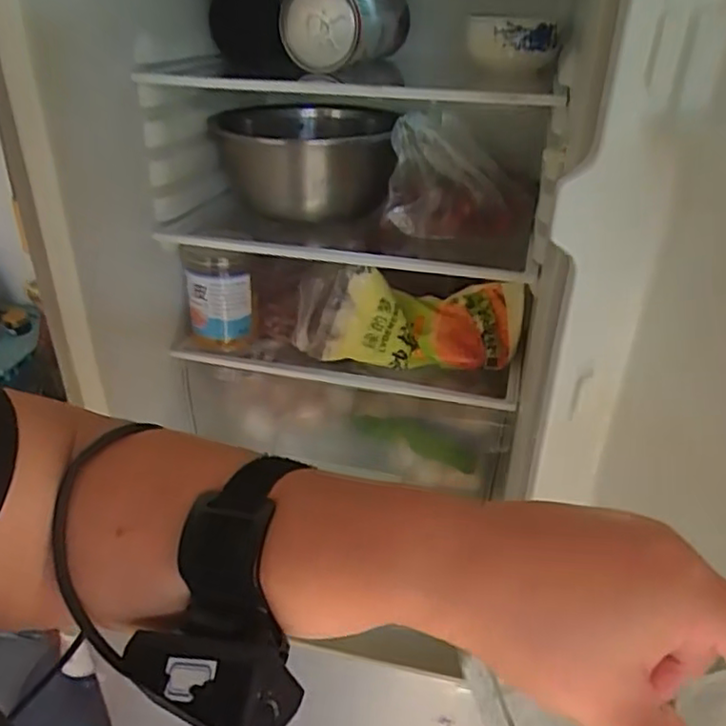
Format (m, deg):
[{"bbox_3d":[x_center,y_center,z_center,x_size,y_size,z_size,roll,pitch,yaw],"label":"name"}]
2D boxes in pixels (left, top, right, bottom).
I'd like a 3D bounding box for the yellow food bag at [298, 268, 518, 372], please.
[{"bbox_3d":[0.045,-0.047,0.744,0.259,0.089,0.081,10,33,14],"label":"yellow food bag"}]

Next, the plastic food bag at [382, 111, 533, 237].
[{"bbox_3d":[0.105,-0.196,0.692,0.150,0.115,0.088,12,33,17],"label":"plastic food bag"}]

